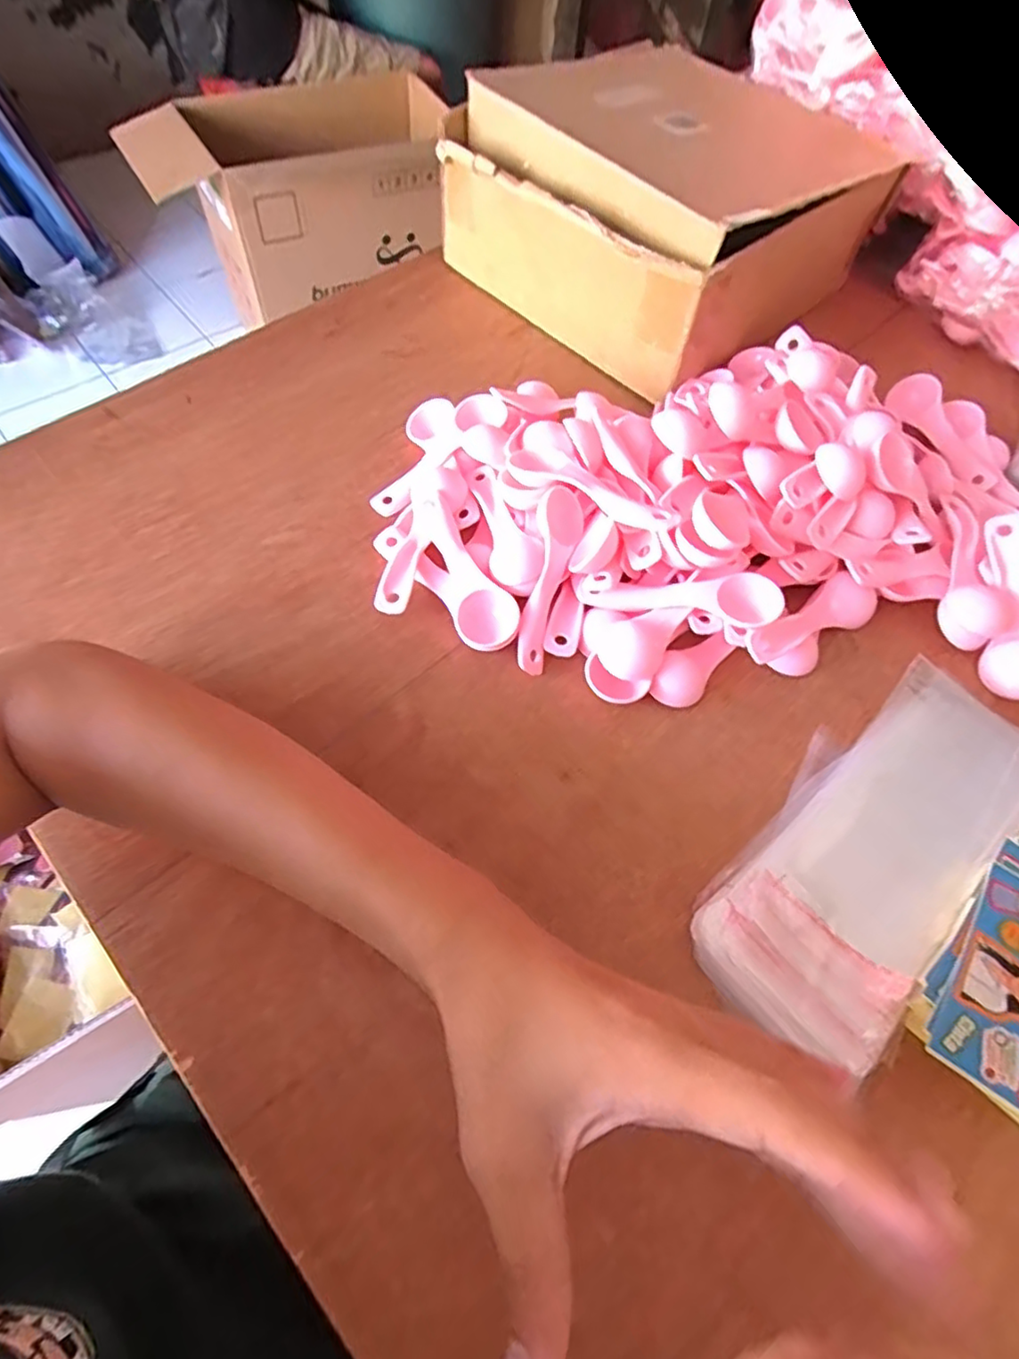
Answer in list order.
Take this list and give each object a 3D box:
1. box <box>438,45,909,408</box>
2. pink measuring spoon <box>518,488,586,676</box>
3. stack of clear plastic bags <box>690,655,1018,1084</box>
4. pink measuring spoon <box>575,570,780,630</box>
[{"bbox_3d":[0.134,-0.406,0.542,0.287,0.124,0.280,-35,70,-20],"label":"box"},{"bbox_3d":[0.023,-0.061,0.379,0.027,0.021,0.115,14,81,4],"label":"pink measuring spoon"},{"bbox_3d":[0.192,0.085,0.330,0.225,0.023,0.097,-39,71,-21],"label":"stack of clear plastic bags"},{"bbox_3d":[0.100,-0.048,0.373,0.115,0.012,0.031,3,77,12],"label":"pink measuring spoon"}]

